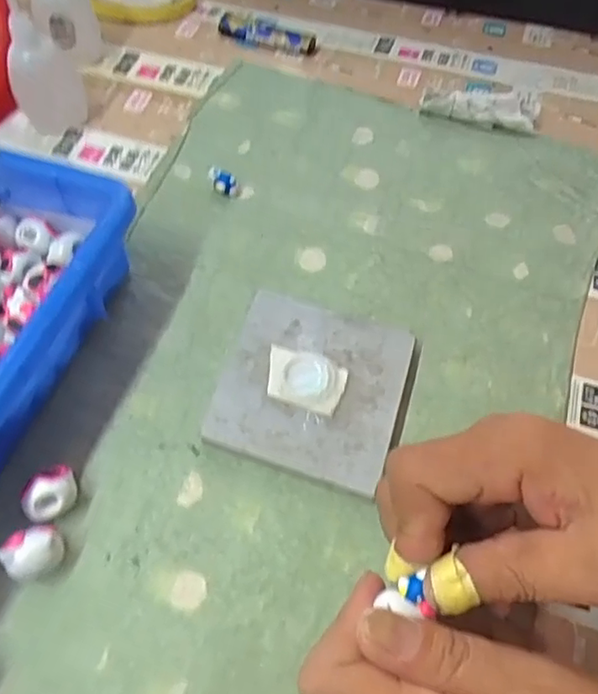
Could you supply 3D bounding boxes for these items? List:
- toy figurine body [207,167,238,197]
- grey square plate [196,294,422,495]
[{"bbox_3d":[-0.051,-0.111,0.410,0.015,0.014,0.016,-22,62,-15],"label":"toy figurine body"},{"bbox_3d":[0.009,0.020,0.335,0.099,0.013,0.101,17,60,7],"label":"grey square plate"}]

